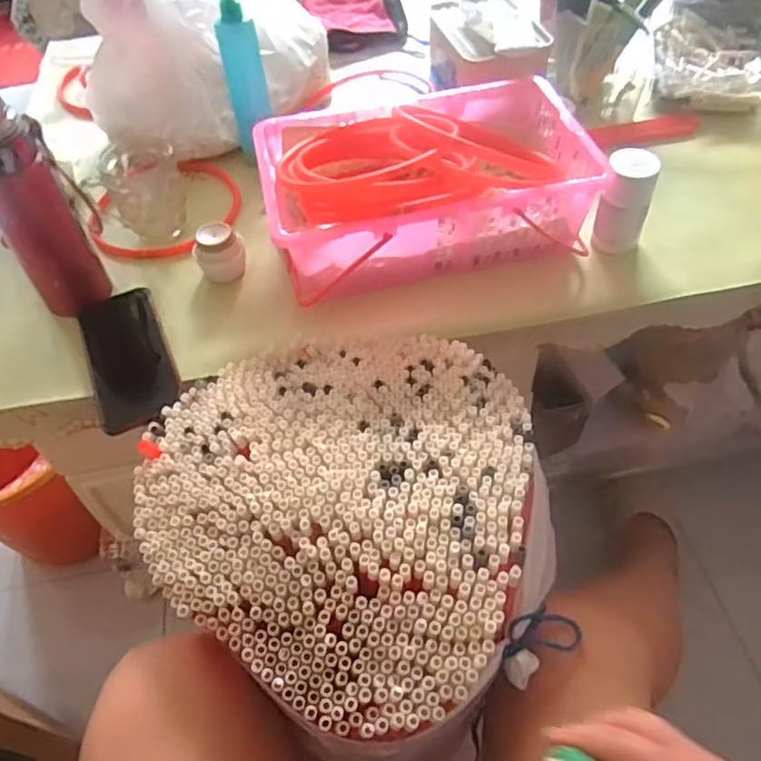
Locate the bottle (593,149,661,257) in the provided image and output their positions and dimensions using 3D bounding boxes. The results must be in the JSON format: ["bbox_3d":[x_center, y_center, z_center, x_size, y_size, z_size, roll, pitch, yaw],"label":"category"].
[{"bbox_3d":[0.246,-0.176,0.653,0.050,0.101,0.047,12,54,12],"label":"bottle"}]

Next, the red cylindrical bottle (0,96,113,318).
[{"bbox_3d":[-0.308,-0.150,0.575,0.065,0.199,0.058,-28,56,-18],"label":"red cylindrical bottle"}]

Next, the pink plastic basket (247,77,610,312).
[{"bbox_3d":[0.042,-0.208,0.674,0.323,0.115,0.213,-12,53,-7],"label":"pink plastic basket"}]

